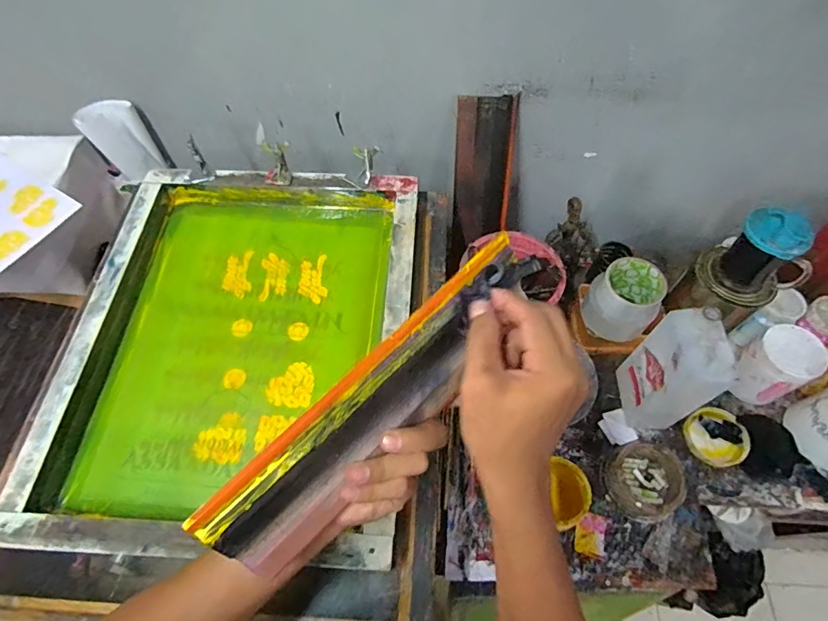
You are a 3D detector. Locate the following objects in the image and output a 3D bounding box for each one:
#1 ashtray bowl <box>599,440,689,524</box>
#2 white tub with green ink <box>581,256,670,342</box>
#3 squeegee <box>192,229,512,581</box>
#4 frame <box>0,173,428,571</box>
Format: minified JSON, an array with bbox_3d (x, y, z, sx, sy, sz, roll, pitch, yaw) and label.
[{"bbox_3d":[0.317,0.234,0.625,0.095,0.050,0.099,-1,59,2],"label":"ashtray bowl"},{"bbox_3d":[0.314,-0.016,0.685,0.093,0.088,0.092,-1,59,2],"label":"white tub with green ink"},{"bbox_3d":[-0.018,0.058,0.321,0.040,0.072,0.275,39,75,22],"label":"squeegee"},{"bbox_3d":[-0.205,0.033,0.584,0.403,0.061,0.497,1,59,3],"label":"frame"}]

